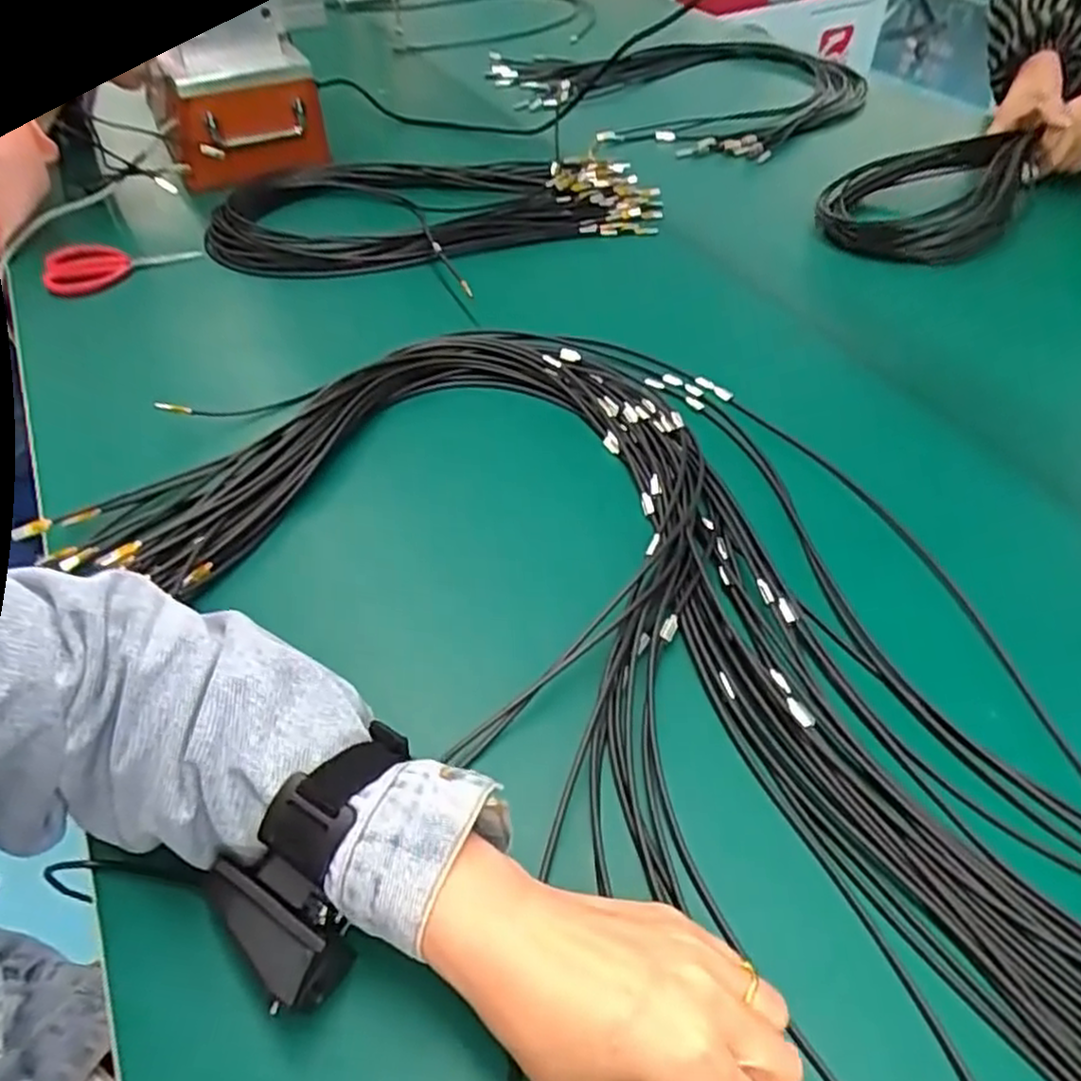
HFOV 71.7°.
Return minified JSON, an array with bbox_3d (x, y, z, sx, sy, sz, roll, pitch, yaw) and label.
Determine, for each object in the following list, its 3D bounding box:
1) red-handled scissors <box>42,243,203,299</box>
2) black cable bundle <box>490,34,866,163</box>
[{"bbox_3d":[-0.418,-0.279,0.747,0.141,0.020,0.049,-20,83,-15],"label":"red-handled scissors"},{"bbox_3d":[0.229,-0.669,1.096,0.474,0.060,0.483,1,50,-1],"label":"black cable bundle"}]

